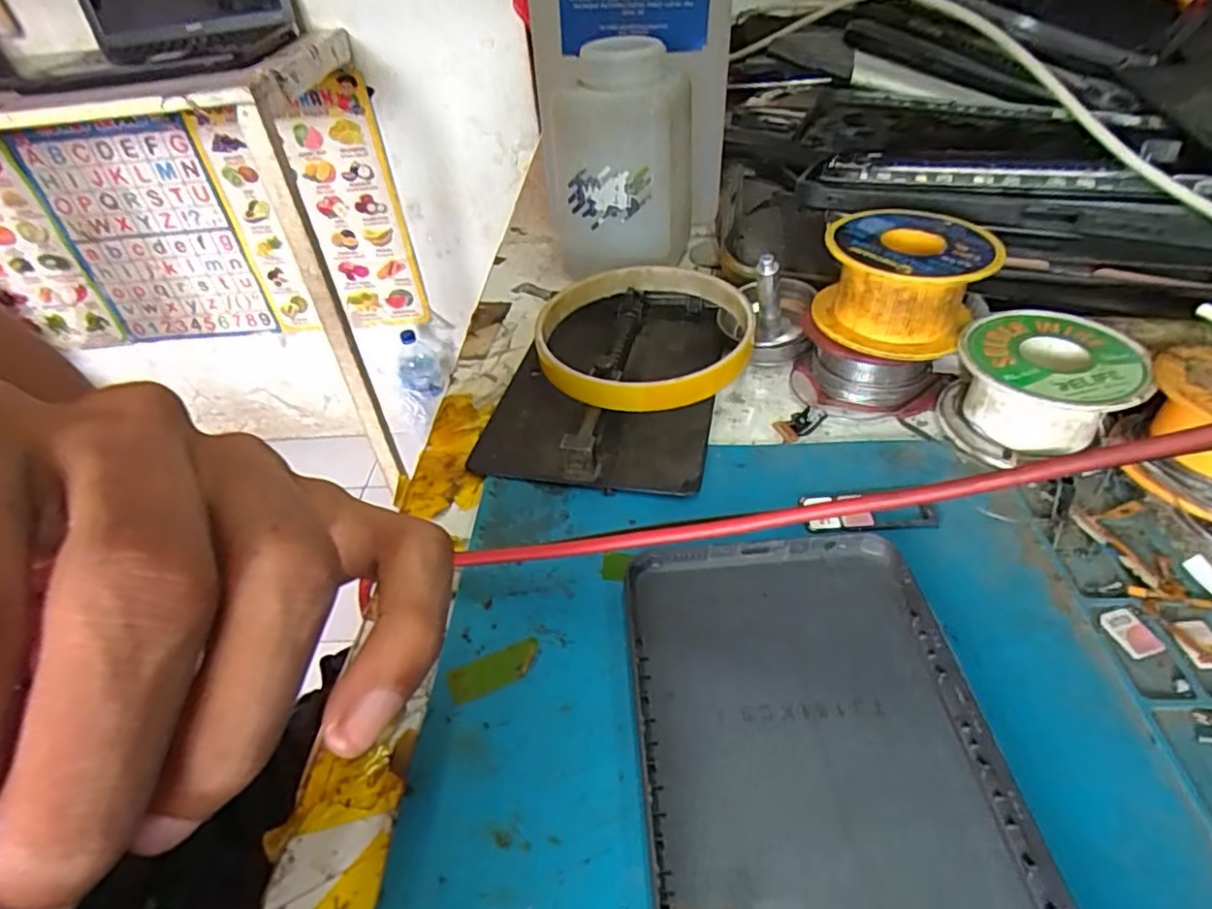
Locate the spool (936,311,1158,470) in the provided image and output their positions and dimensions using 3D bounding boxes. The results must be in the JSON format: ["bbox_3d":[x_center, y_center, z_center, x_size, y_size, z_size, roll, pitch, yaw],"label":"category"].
[{"bbox_3d":[0.140,-0.021,0.214,0.050,0.030,0.048,-3,43,3],"label":"spool"}]

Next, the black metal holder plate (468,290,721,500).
[{"bbox_3d":[0.002,-0.031,0.252,0.079,0.015,0.113,6,44,13],"label":"black metal holder plate"}]

